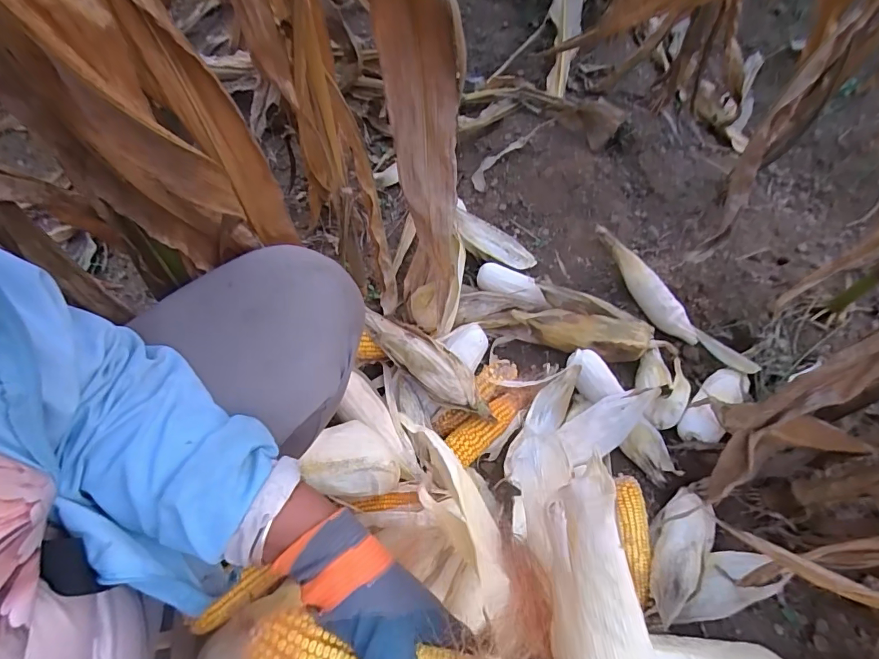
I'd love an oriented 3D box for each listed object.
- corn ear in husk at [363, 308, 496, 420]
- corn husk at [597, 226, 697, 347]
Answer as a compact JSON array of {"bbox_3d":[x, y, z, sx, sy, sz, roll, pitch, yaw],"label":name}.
[{"bbox_3d":[-0.020,0.055,0.689,0.239,0.048,0.071,37,67,17],"label":"corn ear in husk"},{"bbox_3d":[0.362,-0.078,0.779,0.047,0.041,0.261,-34,85,-20],"label":"corn husk"}]

